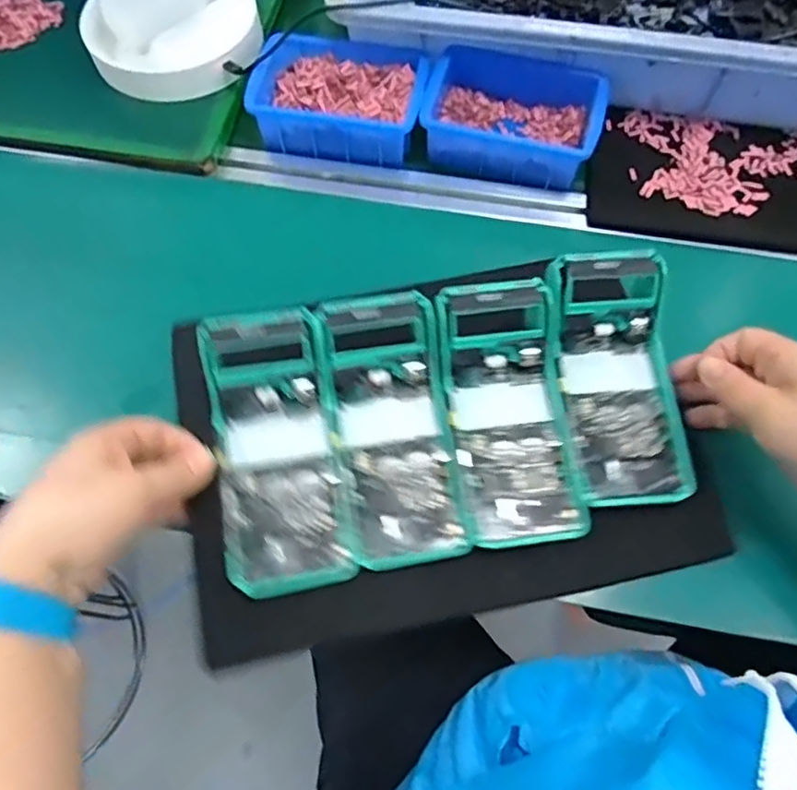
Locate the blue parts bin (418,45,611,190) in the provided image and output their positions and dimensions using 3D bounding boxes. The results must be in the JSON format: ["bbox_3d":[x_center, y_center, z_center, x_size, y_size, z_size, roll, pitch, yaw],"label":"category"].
[{"bbox_3d":[0.102,-0.249,0.549,0.150,0.050,0.107,13,67,6],"label":"blue parts bin"}]

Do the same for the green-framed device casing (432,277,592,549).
[{"bbox_3d":[0.075,0.012,0.427,0.081,0.052,0.171,-8,84,-3],"label":"green-framed device casing"}]

